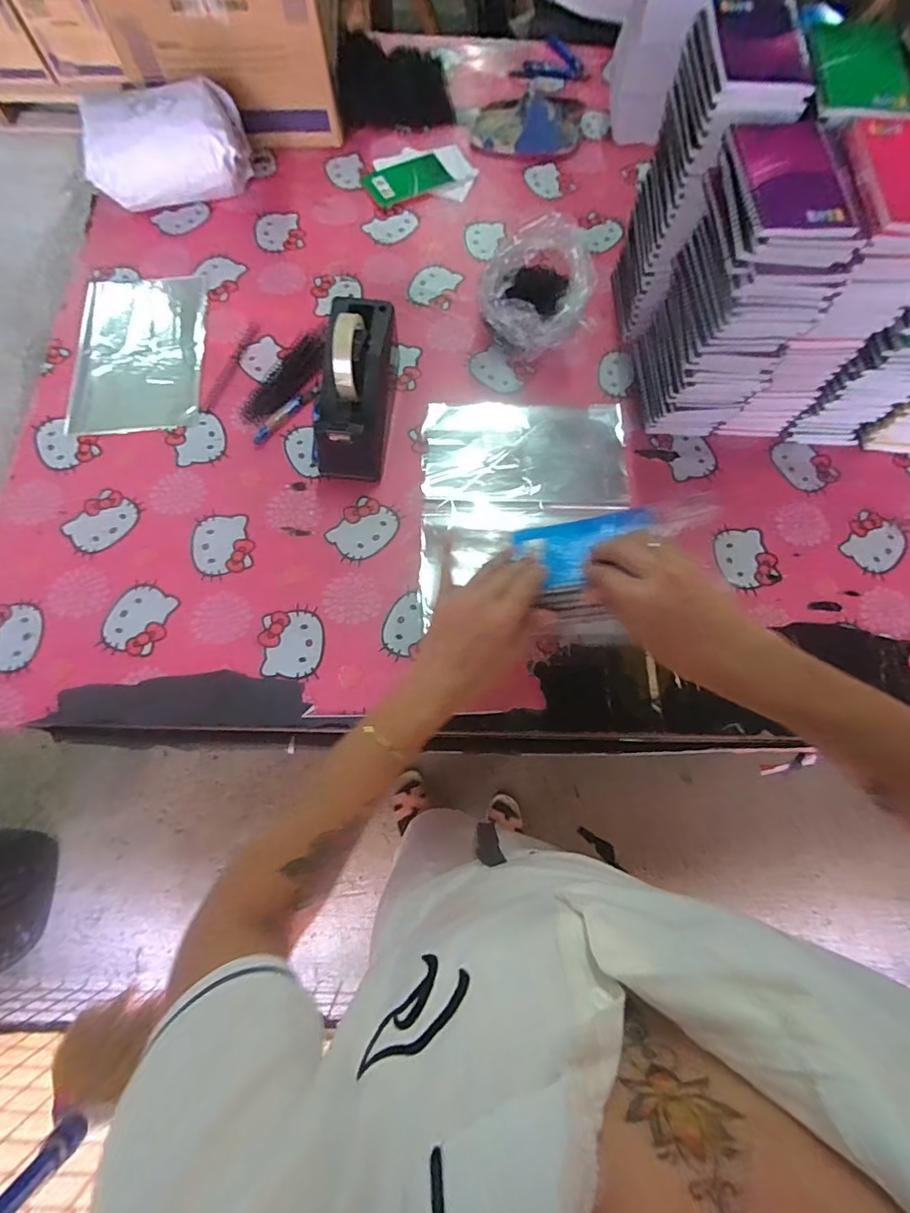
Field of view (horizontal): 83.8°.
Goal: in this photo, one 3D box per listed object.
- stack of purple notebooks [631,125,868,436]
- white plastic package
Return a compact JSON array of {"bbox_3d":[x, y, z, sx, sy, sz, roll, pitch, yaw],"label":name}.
[{"bbox_3d":[0.288,-0.322,0.558,0.104,0.279,0.163,-1,72,-2],"label":"stack of purple notebooks"},{"bbox_3d":[-0.407,-0.644,0.724,0.215,0.117,0.095,-11,73,-5],"label":"white plastic package"}]

